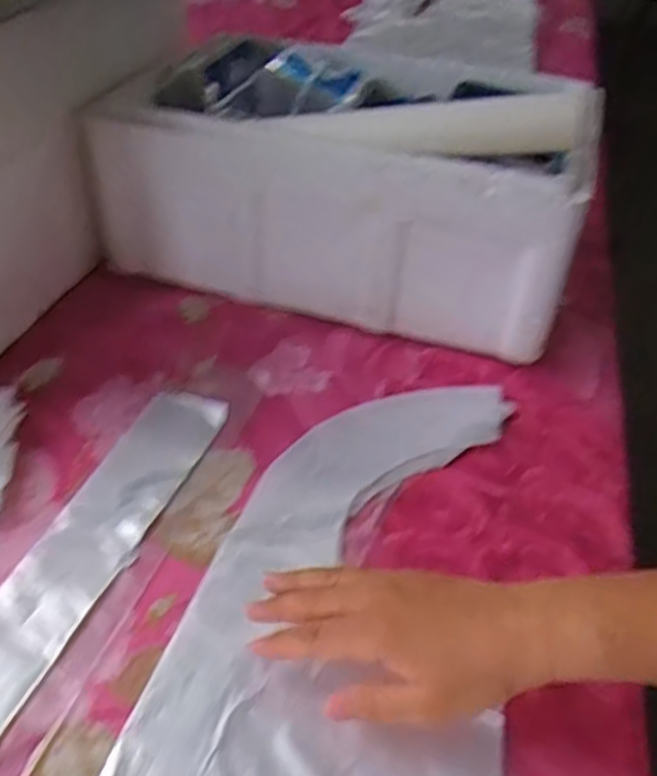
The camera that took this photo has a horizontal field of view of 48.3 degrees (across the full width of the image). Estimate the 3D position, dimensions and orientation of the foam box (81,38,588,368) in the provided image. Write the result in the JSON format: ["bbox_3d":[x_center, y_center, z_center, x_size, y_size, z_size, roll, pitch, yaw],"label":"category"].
[{"bbox_3d":[0.022,-0.200,0.664,0.377,0.196,0.254,12,43,9],"label":"foam box"}]

